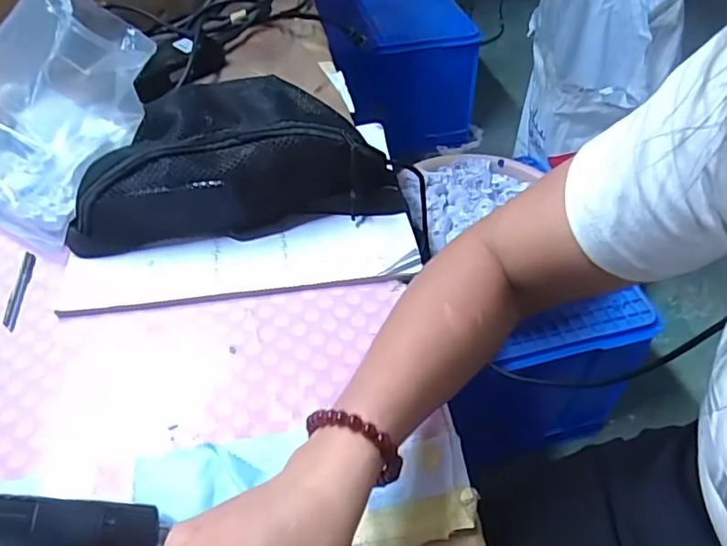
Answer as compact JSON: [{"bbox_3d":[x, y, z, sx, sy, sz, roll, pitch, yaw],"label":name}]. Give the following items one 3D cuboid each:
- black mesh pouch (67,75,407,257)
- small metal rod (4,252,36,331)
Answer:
[{"bbox_3d":[-0.117,-0.106,0.509,0.268,0.078,0.139,-8,49,-5],"label":"black mesh pouch"},{"bbox_3d":[-0.279,0.012,0.474,0.011,0.009,0.082,-10,50,-7],"label":"small metal rod"}]

